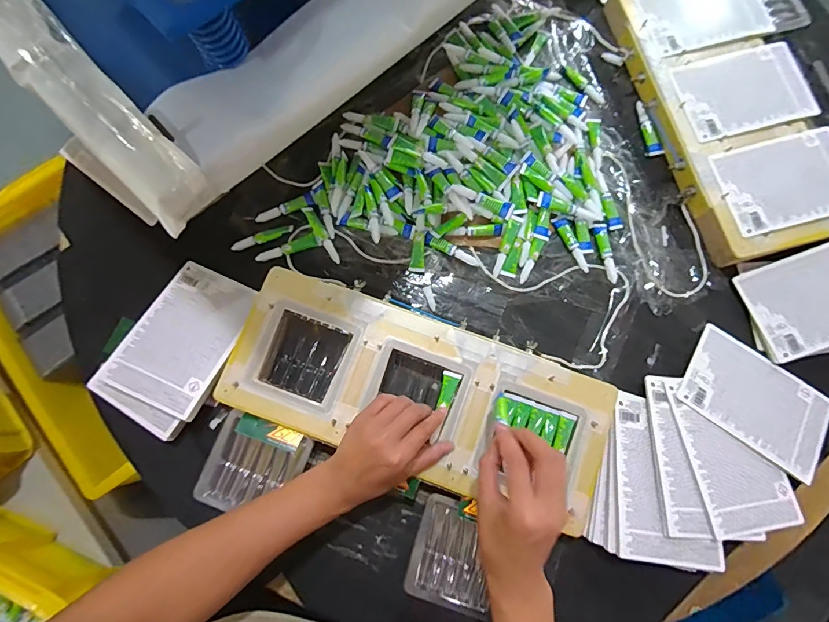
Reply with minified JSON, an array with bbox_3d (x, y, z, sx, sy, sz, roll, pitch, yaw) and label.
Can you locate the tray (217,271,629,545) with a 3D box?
[{"bbox_3d":[0.005,0.092,0.483,0.425,0.025,0.173,16,76,3],"label":"tray"}]

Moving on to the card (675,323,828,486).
[{"bbox_3d":[0.406,0.105,0.499,0.166,0.009,0.113,35,71,7],"label":"card"}]

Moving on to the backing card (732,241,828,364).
[{"bbox_3d":[0.502,-0.018,0.520,0.170,0.010,0.118,-21,75,6],"label":"backing card"}]

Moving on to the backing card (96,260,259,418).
[{"bbox_3d":[-0.270,0.028,0.502,0.114,0.008,0.168,23,64,4],"label":"backing card"}]

